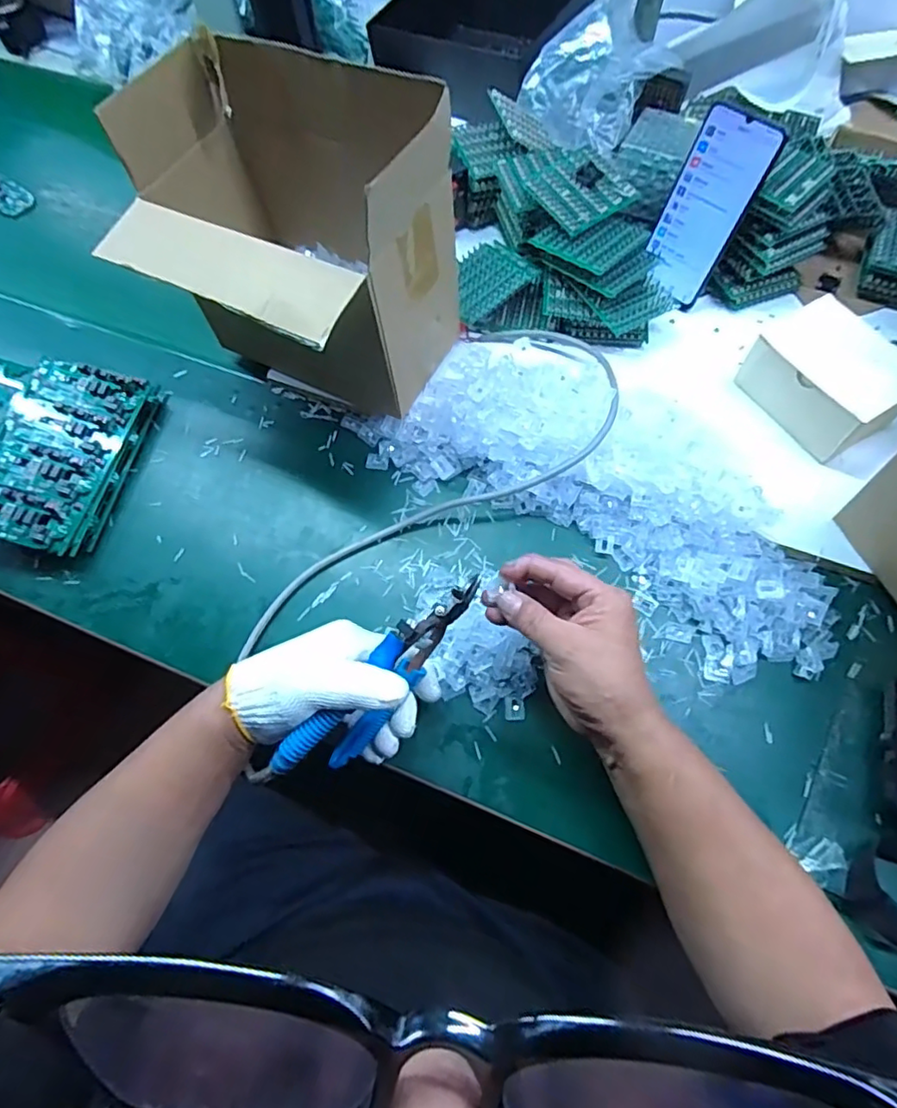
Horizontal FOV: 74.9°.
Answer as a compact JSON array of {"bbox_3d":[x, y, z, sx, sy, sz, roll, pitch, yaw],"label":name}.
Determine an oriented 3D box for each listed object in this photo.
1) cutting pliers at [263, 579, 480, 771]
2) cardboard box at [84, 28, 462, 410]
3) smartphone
[{"bbox_3d":[-0.043,0.090,0.431,0.187,0.074,0.024,-44,72,-7],"label":"cutting pliers"},{"bbox_3d":[-0.133,-0.252,0.516,0.237,0.228,0.205,27,70,13],"label":"cardboard box"},{"bbox_3d":[0.245,-0.331,0.567,0.075,0.154,0.010,42,52,19],"label":"smartphone"}]

